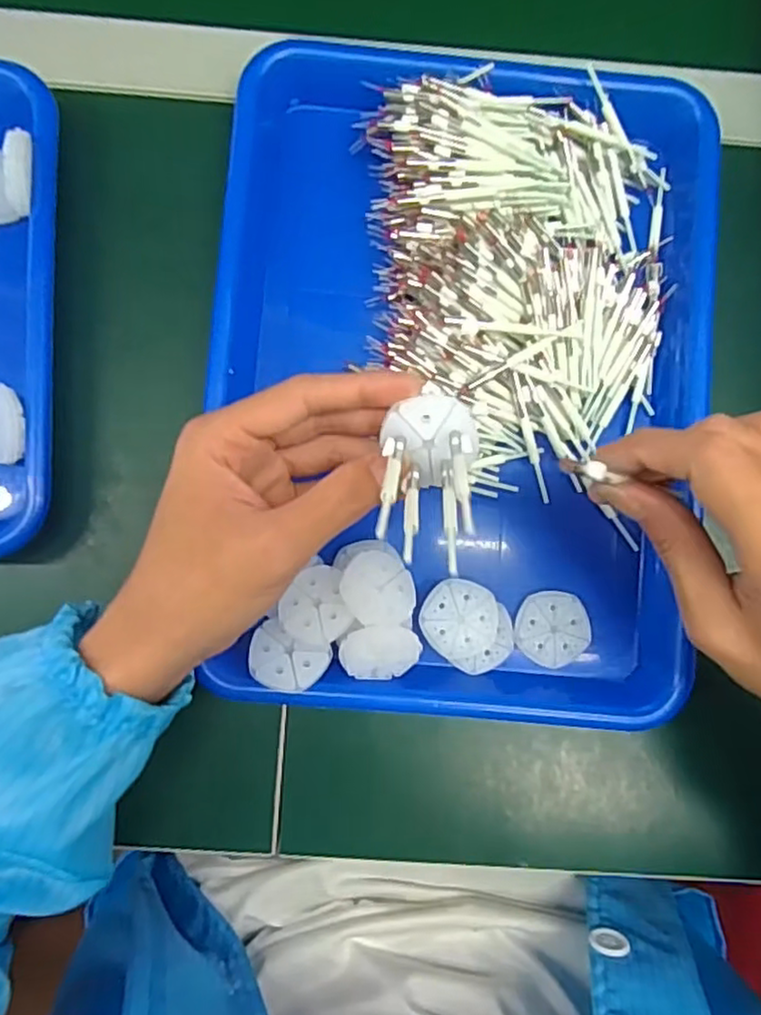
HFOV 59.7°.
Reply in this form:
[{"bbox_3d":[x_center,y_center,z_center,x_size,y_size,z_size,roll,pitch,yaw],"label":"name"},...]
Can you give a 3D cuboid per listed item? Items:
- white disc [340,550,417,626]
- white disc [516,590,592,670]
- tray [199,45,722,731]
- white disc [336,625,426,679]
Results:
[{"bbox_3d":[-0.001,0.039,0.319,0.037,0.008,0.037,23,49,-20],"label":"white disc"},{"bbox_3d":[0.089,0.062,0.341,0.037,0.005,0.037,0,86,-2],"label":"white disc"},{"bbox_3d":[0.041,-0.062,0.332,0.241,0.044,0.327,4,85,-1],"label":"tray"},{"bbox_3d":[0.000,0.070,0.317,0.037,0.004,0.031,6,118,-6],"label":"white disc"}]

